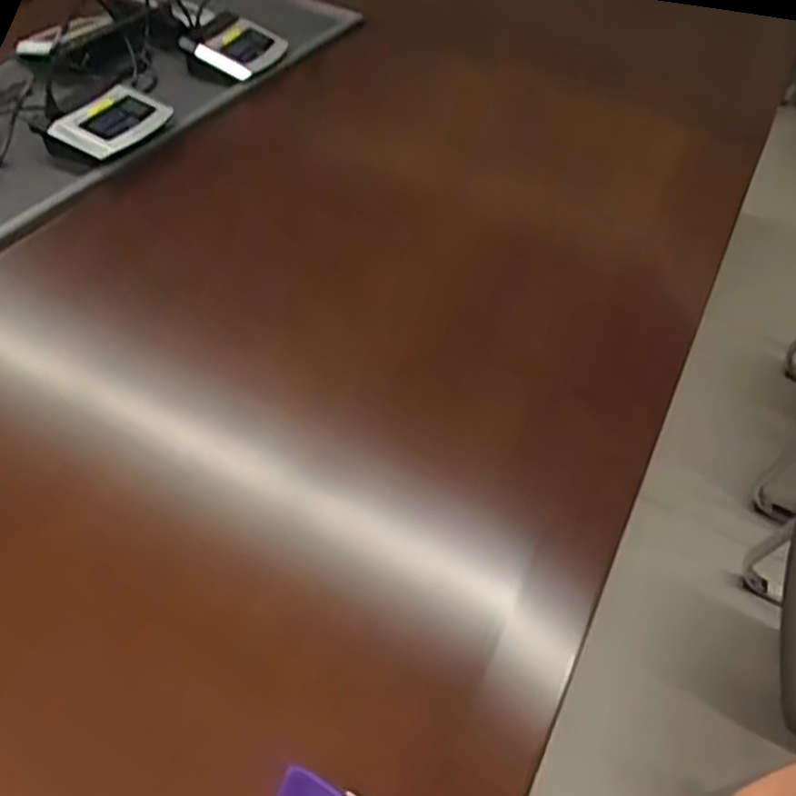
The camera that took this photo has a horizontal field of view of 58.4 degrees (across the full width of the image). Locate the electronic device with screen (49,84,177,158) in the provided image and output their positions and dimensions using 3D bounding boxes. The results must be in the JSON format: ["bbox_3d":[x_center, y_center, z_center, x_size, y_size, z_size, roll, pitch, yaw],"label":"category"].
[{"bbox_3d":[-0.456,-0.447,1.150,0.104,0.038,0.173,36,52,-2],"label":"electronic device with screen"}]

